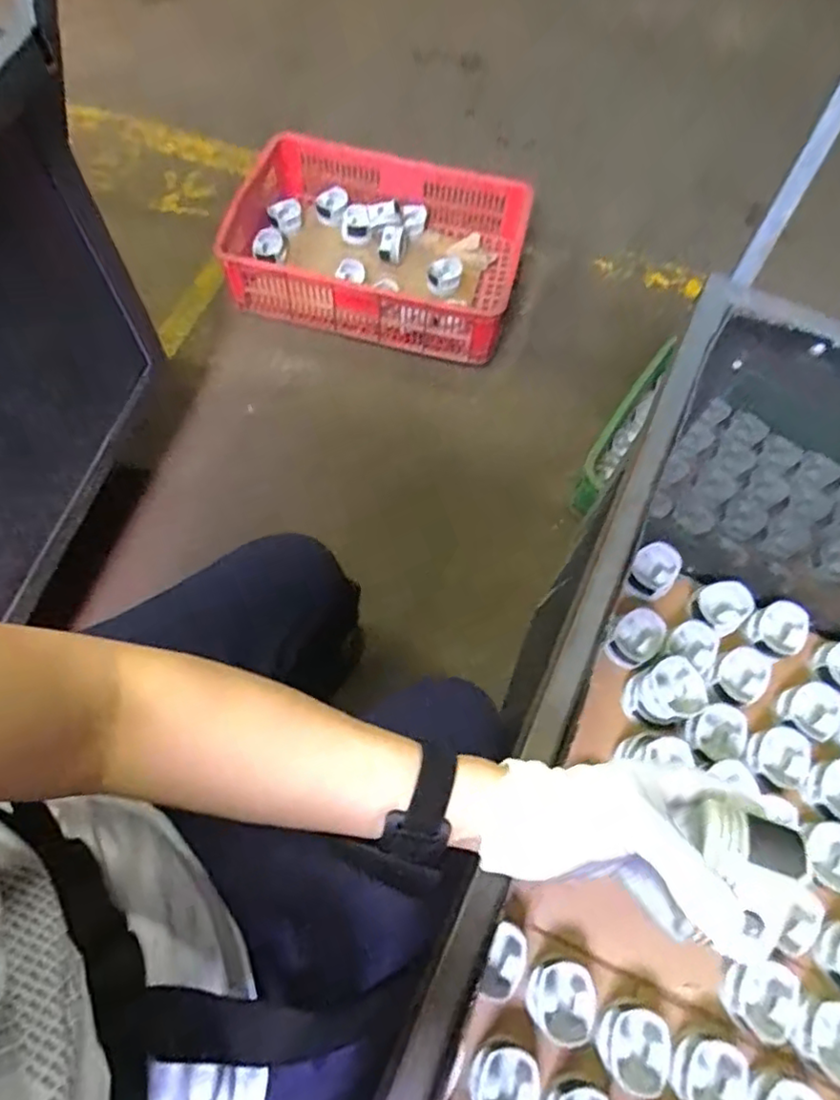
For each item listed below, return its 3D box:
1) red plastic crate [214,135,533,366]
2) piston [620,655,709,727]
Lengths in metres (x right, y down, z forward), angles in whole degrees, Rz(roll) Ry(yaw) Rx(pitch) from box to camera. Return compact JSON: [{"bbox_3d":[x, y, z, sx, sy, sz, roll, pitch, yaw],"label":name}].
[{"bbox_3d":[-0.114,-0.717,1.453,0.680,0.187,0.495,12,65,2],"label":"red plastic crate"},{"bbox_3d":[0.325,0.194,0.834,0.088,0.063,0.078,-20,68,-12],"label":"piston"}]

